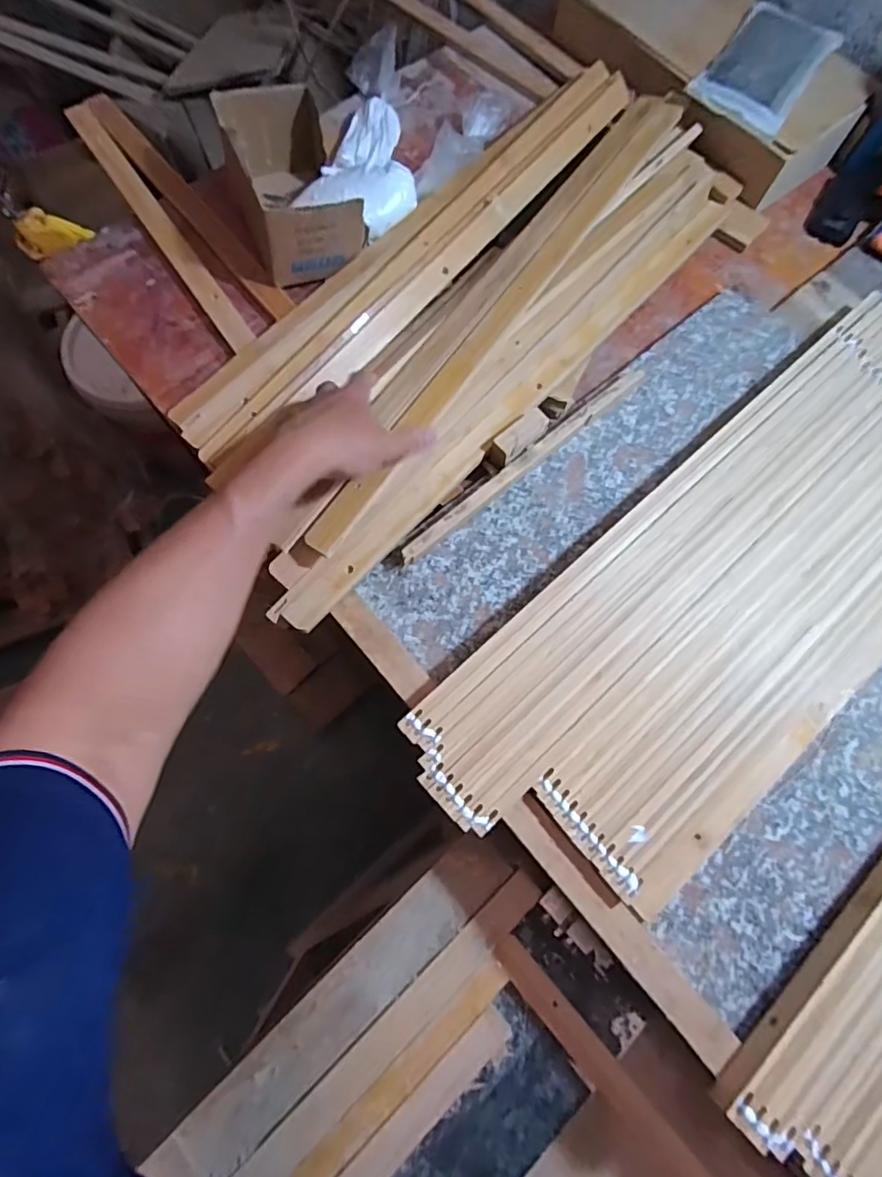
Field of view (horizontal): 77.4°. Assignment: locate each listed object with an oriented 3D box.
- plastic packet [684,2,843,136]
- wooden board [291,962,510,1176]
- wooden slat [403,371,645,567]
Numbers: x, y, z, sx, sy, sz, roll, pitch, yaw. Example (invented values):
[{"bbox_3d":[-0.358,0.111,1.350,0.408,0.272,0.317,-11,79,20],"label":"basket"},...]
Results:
[{"bbox_3d":[0.380,-0.613,0.647,0.110,0.033,0.196,33,75,11],"label":"plastic packet"},{"bbox_3d":[-0.035,0.429,0.481,0.241,0.009,0.028,-40,80,-14],"label":"wooden board"},{"bbox_3d":[0.090,-0.126,0.555,0.323,0.028,0.013,-39,79,-13],"label":"wooden slat"}]

